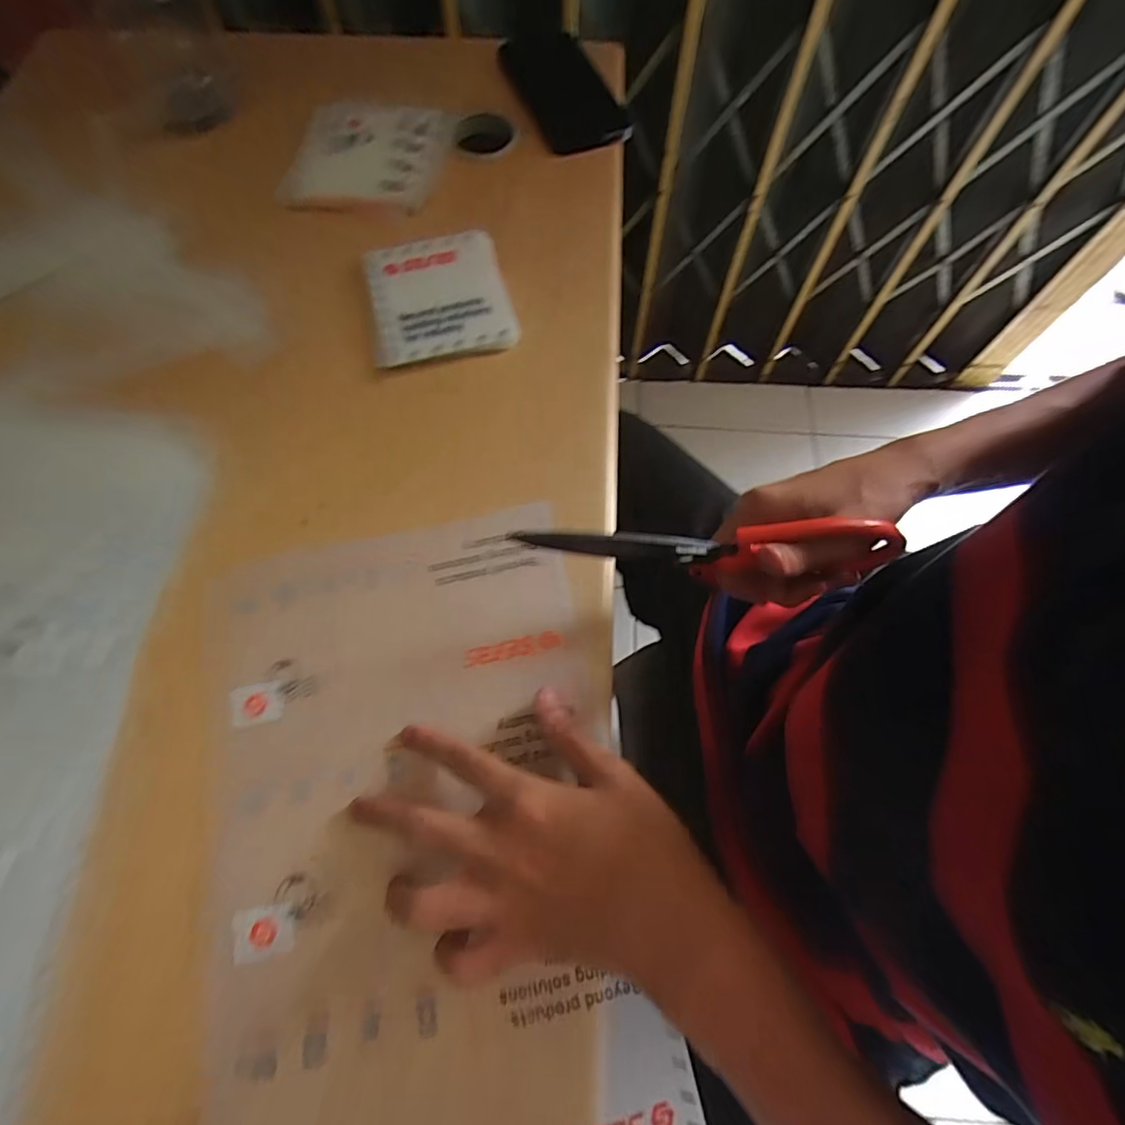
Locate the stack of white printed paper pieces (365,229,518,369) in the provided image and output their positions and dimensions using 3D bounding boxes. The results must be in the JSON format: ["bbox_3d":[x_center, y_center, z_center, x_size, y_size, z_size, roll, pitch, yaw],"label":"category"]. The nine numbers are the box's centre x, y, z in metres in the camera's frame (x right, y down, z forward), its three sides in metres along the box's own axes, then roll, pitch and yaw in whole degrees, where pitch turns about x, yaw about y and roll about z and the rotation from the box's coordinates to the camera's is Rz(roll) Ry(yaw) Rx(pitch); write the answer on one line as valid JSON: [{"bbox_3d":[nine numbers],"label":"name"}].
[{"bbox_3d":[-0.090,-0.196,0.403,0.097,0.010,0.108,-11,70,-7],"label":"stack of white printed paper pieces"}]

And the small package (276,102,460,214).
[{"bbox_3d":[-0.161,-0.348,0.462,0.123,0.010,0.126,5,69,0],"label":"small package"}]

